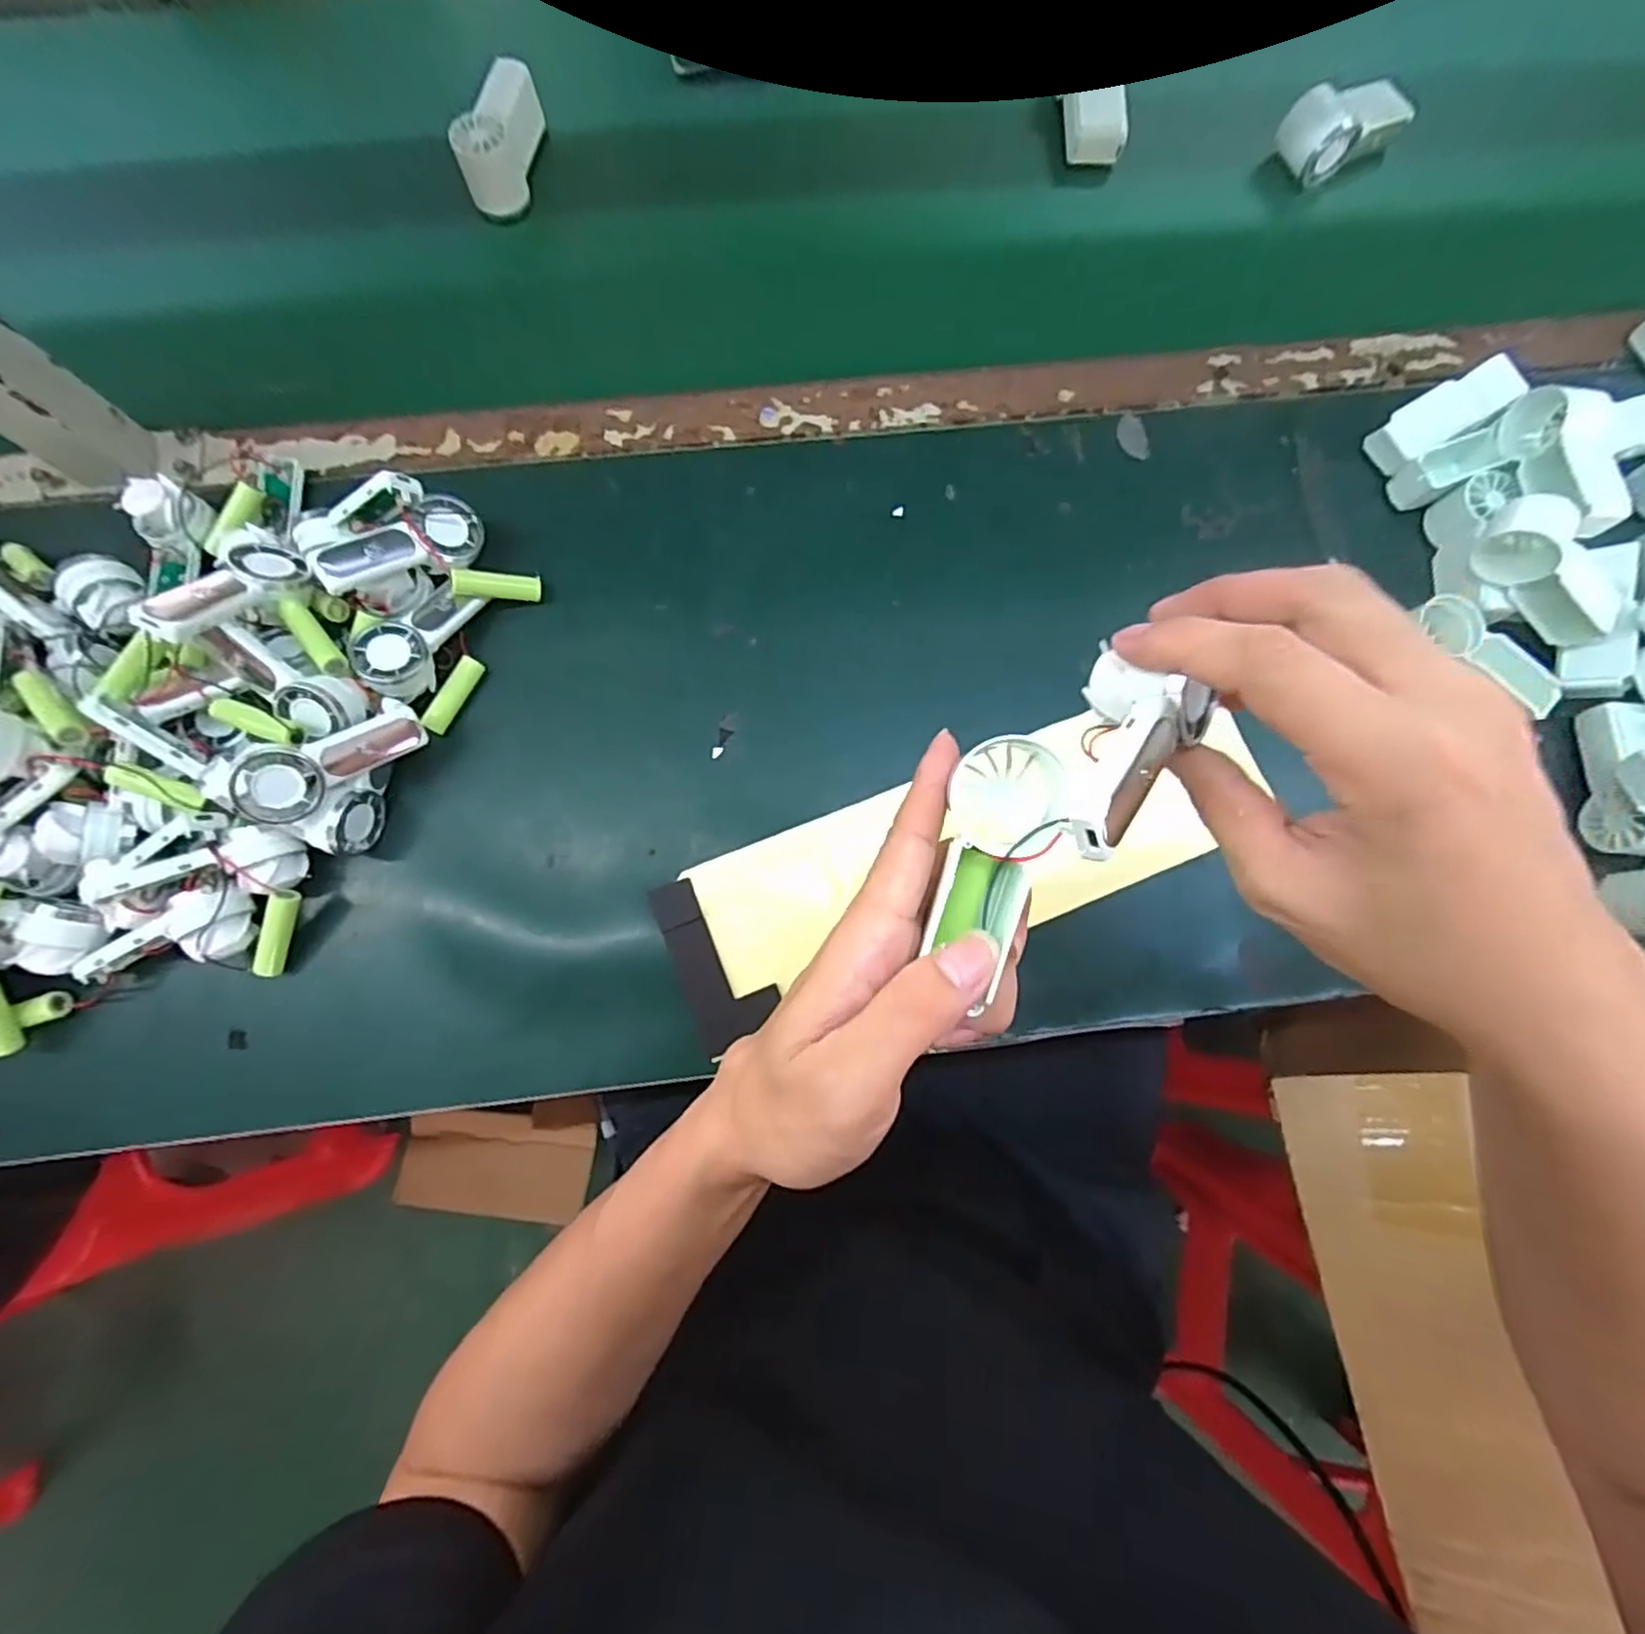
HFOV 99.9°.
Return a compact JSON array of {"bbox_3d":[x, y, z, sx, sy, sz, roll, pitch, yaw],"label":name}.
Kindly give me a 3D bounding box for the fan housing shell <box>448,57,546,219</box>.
[{"bbox_3d":[-0.224,-0.472,0.484,0.031,0.045,0.083,12,79,1],"label":"fan housing shell"}]

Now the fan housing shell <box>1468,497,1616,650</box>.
[{"bbox_3d":[0.430,-0.145,0.407,0.043,0.040,0.095,-40,92,-7],"label":"fan housing shell"}]

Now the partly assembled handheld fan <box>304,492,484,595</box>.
[{"bbox_3d":[-0.248,-0.159,0.405,0.094,0.029,0.033,-37,78,-29],"label":"partly assembled handheld fan"}]

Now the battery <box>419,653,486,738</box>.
[{"bbox_3d":[-0.227,-0.075,0.427,0.013,0.016,0.051,25,79,7],"label":"battery"}]

